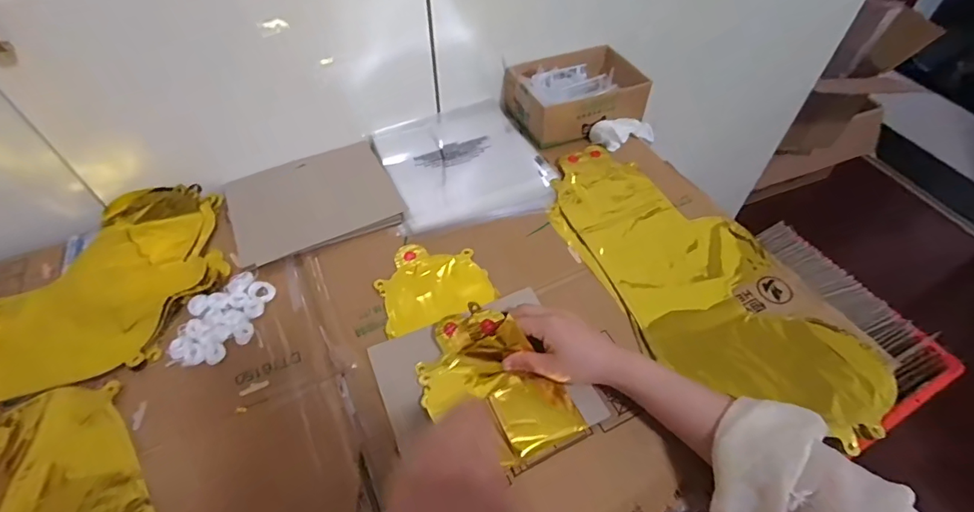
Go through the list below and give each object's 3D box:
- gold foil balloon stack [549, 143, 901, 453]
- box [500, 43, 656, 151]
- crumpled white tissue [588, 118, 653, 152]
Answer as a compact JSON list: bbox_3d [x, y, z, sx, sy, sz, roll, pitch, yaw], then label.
[{"bbox_3d":[0.232,0.015,0.546,0.200,0.024,0.430,-20,54,-16],"label":"gold foil balloon stack"},{"bbox_3d":[0.133,-0.246,0.715,0.184,0.062,0.147,-21,54,-16],"label":"box"},{"bbox_3d":[0.209,-0.186,0.701,0.114,0.031,0.037,-13,51,-27],"label":"crumpled white tissue"}]

